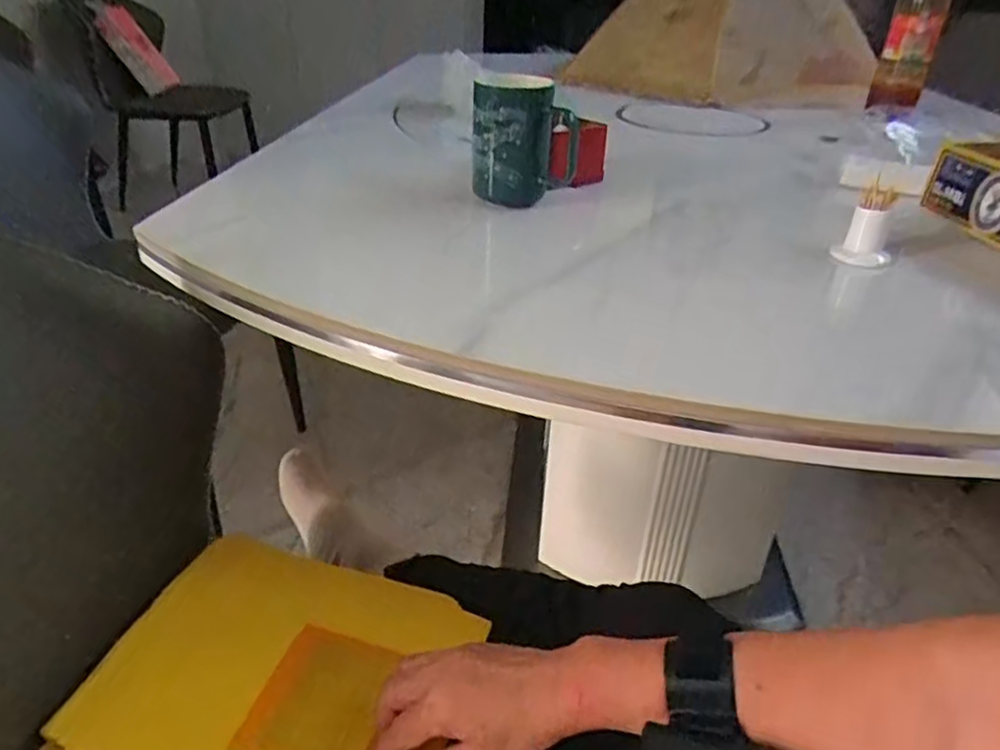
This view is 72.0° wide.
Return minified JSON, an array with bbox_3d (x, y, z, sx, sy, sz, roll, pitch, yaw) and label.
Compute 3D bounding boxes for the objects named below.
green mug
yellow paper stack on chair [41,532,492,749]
[{"bbox_3d":[0.023,-0.239,0.701,0.100,0.118,0.104,1,31,-2],"label":"green mug"},{"bbox_3d":[-0.157,0.233,0.494,0.236,0.077,0.224,13,37,13],"label":"yellow paper stack on chair"}]

